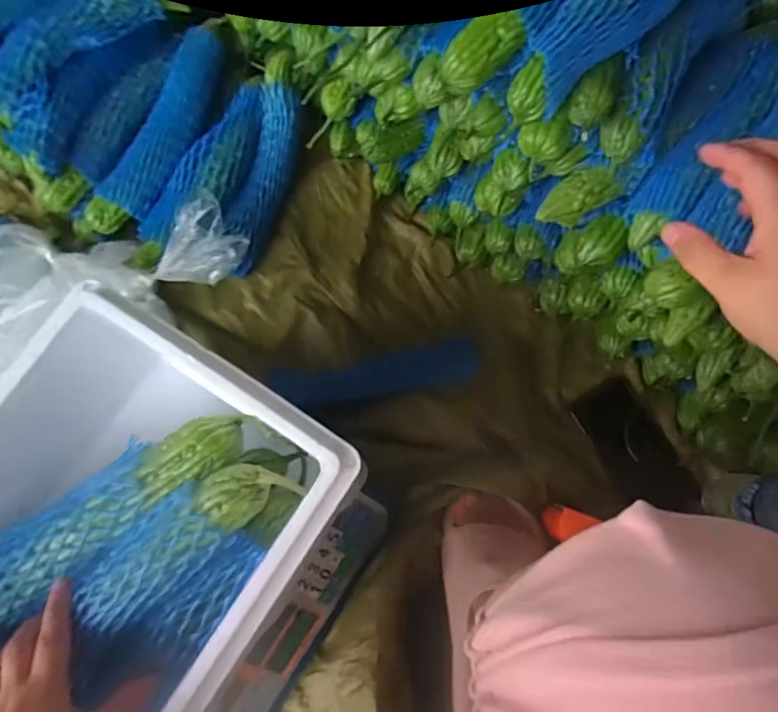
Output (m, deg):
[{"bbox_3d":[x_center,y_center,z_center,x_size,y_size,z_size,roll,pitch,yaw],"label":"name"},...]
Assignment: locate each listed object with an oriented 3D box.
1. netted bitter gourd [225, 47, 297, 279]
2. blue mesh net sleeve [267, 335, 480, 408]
[{"bbox_3d":[-0.156,-0.236,0.686,0.060,0.061,0.271,14,98,5],"label":"netted bitter gourd"},{"bbox_3d":[-0.012,0.021,0.620,0.241,0.022,0.053,-9,75,-18],"label":"blue mesh net sleeve"}]

